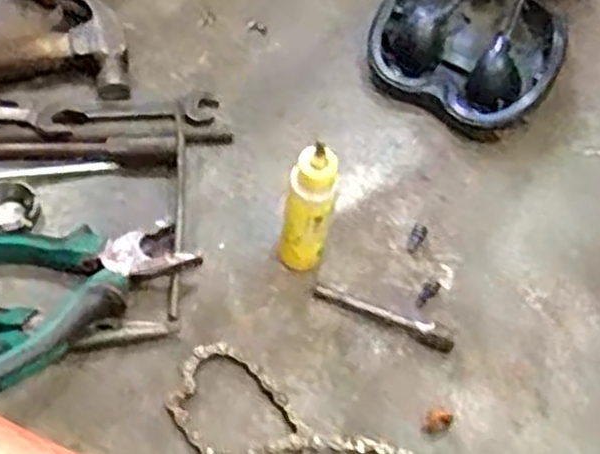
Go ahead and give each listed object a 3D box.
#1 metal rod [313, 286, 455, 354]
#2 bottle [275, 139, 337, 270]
[{"bbox_3d":[0.054,0.057,0.505,0.093,0.007,0.012,23,58,10],"label":"metal rod"},{"bbox_3d":[0.003,-0.007,0.487,0.028,0.112,0.022,8,56,1],"label":"bottle"}]

